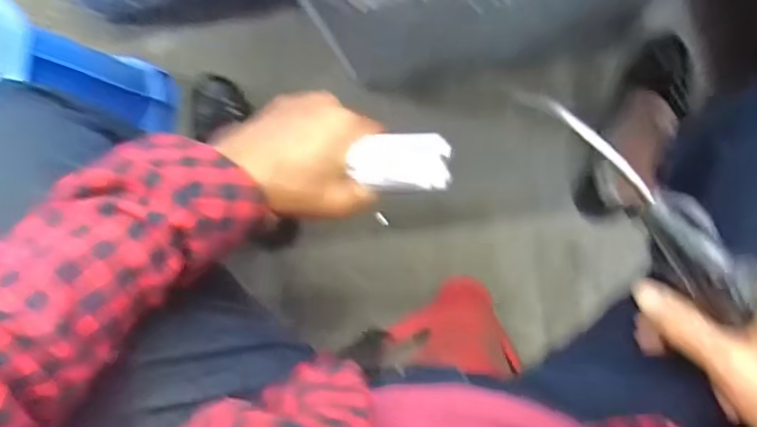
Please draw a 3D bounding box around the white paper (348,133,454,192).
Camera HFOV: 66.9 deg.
[{"bbox_3d":[0.014,-0.032,0.355,0.059,0.010,0.035,0,91,4],"label":"white paper"}]

